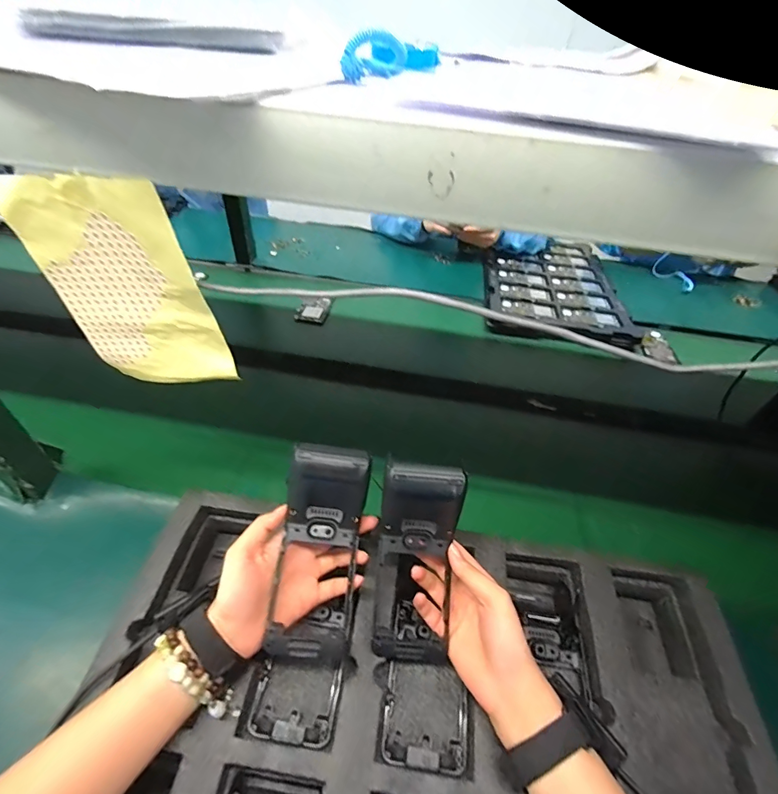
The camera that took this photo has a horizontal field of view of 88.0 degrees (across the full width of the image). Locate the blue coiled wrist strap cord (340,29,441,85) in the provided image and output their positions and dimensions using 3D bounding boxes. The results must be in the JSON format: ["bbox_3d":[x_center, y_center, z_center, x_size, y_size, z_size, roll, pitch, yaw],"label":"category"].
[{"bbox_3d":[0.005,-0.272,0.320,0.020,0.028,0.102,34,51,26],"label":"blue coiled wrist strap cord"}]

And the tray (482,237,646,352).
[{"bbox_3d":[0.422,-0.303,1.056,0.329,0.038,0.516,10,45,5],"label":"tray"}]

